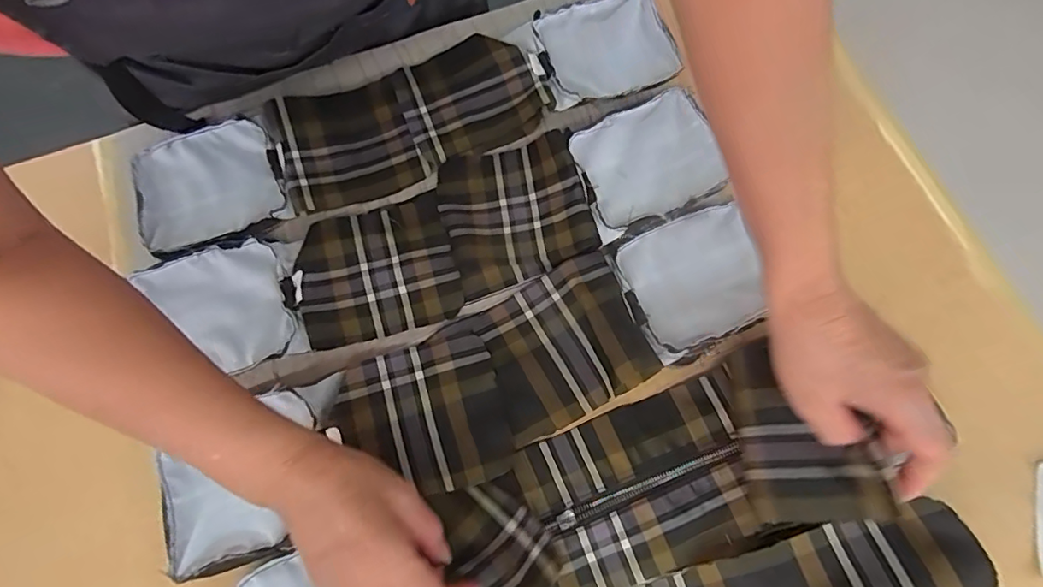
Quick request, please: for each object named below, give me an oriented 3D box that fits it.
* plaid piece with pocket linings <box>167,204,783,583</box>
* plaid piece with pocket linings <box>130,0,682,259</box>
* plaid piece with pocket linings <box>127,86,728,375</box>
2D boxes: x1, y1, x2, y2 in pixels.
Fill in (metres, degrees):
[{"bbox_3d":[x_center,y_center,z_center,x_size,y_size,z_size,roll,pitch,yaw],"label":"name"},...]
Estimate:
[{"bbox_3d":[-0.037,0.074,0.422,0.508,0.029,0.124,-25,73,-6],"label":"plaid piece with pocket linings"},{"bbox_3d":[-0.106,-0.173,0.508,0.513,0.025,0.122,-22,73,-5],"label":"plaid piece with pocket linings"},{"bbox_3d":[-0.065,-0.054,0.474,0.489,0.033,0.131,-22,73,-5],"label":"plaid piece with pocket linings"}]

